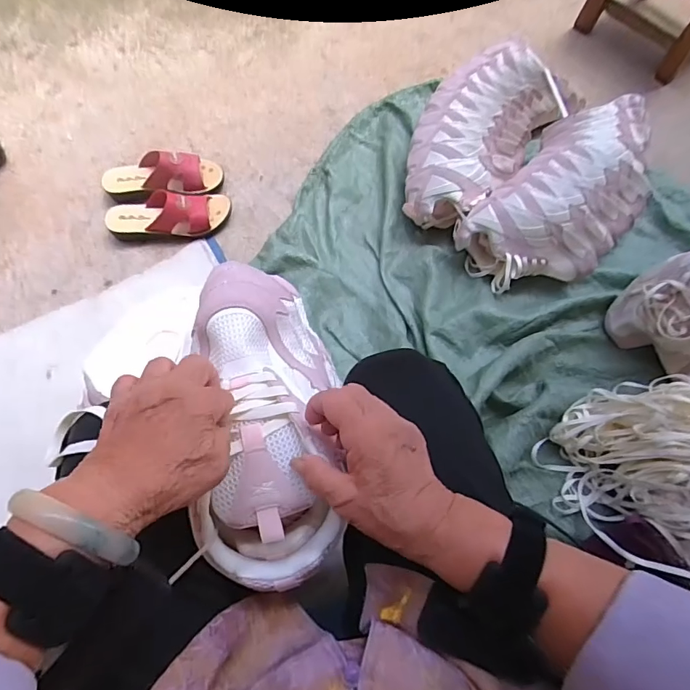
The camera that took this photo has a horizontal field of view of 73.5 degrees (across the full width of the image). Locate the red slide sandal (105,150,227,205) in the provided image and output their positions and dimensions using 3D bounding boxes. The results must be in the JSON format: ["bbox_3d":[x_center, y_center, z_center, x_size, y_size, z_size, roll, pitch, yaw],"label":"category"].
[{"bbox_3d":[-0.363,-0.339,0.916,0.228,0.076,0.087,-7,67,-4],"label":"red slide sandal"}]

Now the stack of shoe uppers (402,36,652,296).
[{"bbox_3d":[0.354,-0.356,0.904,0.444,0.127,0.487,41,72,15],"label":"stack of shoe uppers"}]

